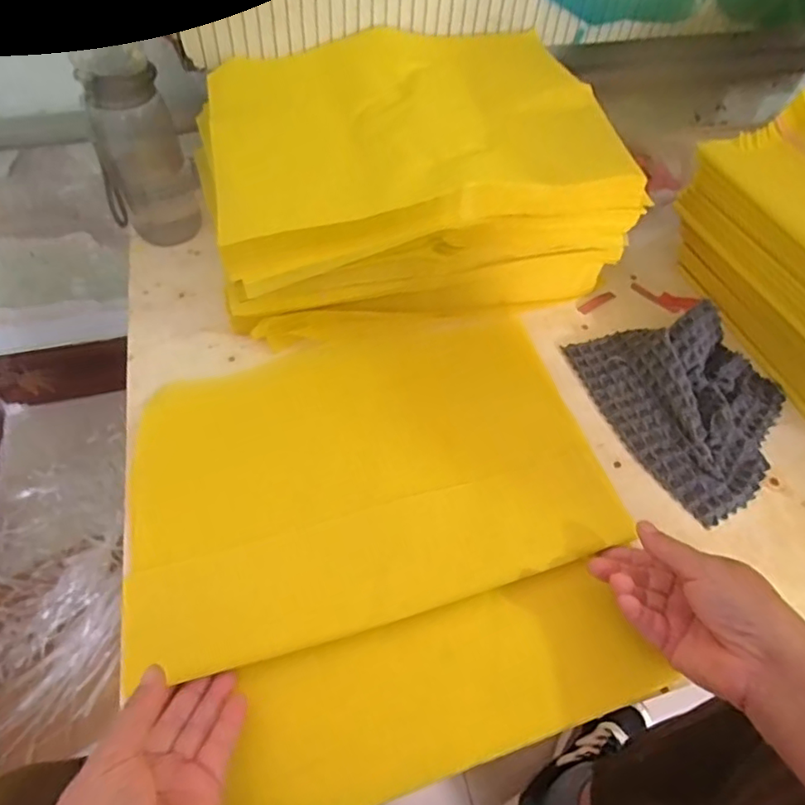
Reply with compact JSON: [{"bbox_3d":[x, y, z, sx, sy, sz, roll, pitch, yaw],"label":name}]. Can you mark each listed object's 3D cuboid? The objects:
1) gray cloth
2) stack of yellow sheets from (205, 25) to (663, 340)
[{"bbox_3d":[0.256,-0.007,0.485,0.154,0.034,0.185,-17,57,-13],"label":"gray cloth"},{"bbox_3d":[0.002,-0.218,0.559,0.358,0.143,0.267,-14,57,-12],"label":"stack of yellow sheets"}]

